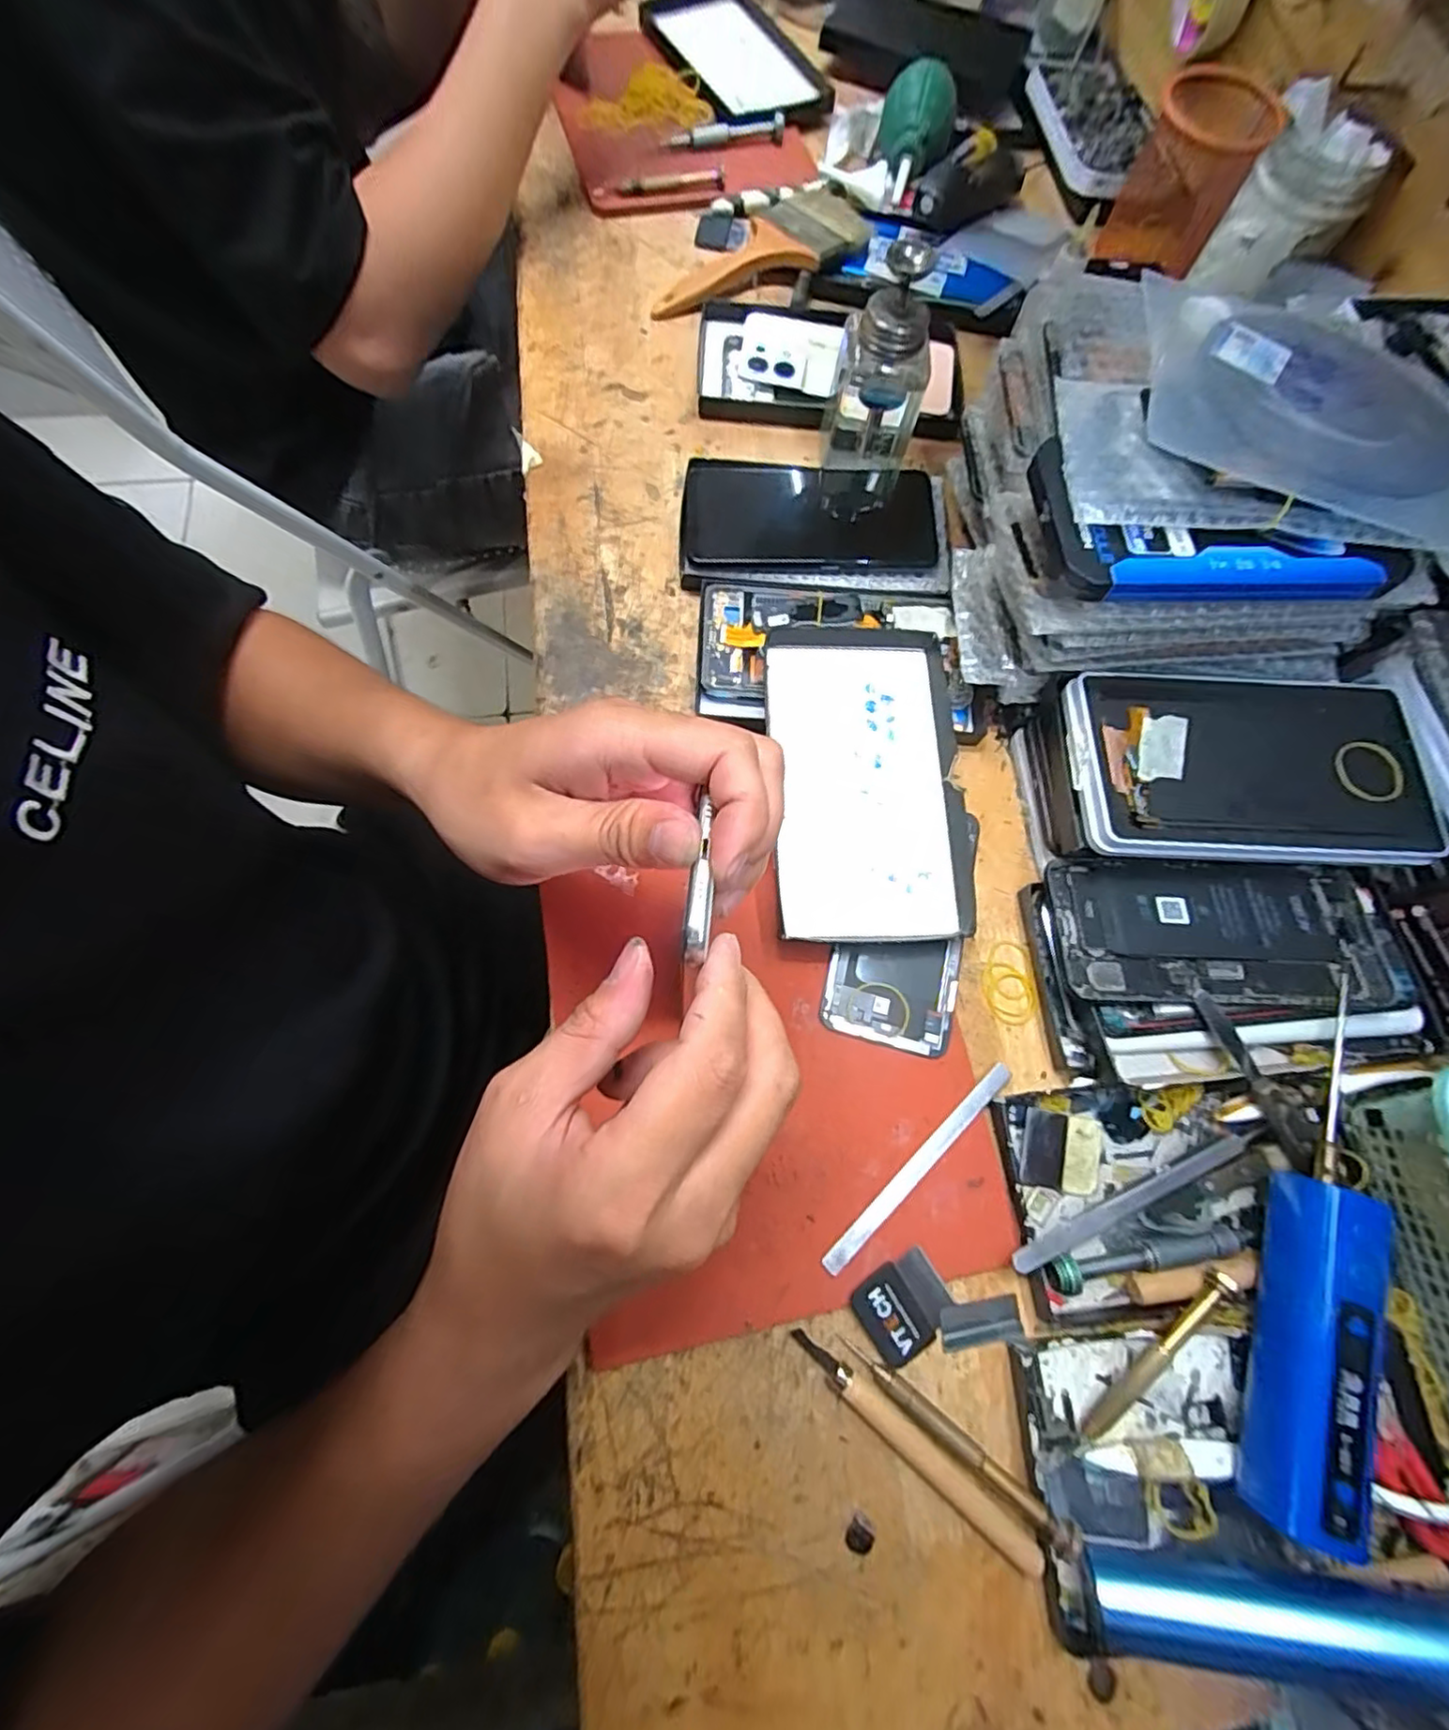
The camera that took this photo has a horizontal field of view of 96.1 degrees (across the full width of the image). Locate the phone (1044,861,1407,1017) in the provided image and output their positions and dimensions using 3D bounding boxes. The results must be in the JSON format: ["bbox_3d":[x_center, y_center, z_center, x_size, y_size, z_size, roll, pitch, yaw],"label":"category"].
[{"bbox_3d":[0.257,0.035,0.333,0.165,0.008,0.076,4,72,-2],"label":"phone"}]

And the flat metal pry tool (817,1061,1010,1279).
[{"bbox_3d":[0.096,0.146,0.317,0.130,0.004,0.009,-39,80,-16],"label":"flat metal pry tool"}]

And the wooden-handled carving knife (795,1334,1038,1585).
[{"bbox_3d":[0.081,0.249,0.279,0.124,0.007,0.013,39,74,9],"label":"wooden-handled carving knife"}]

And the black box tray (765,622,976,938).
[{"bbox_3d":[0.079,-0.049,0.364,0.103,0.012,0.181,-1,72,-3],"label":"black box tray"}]

